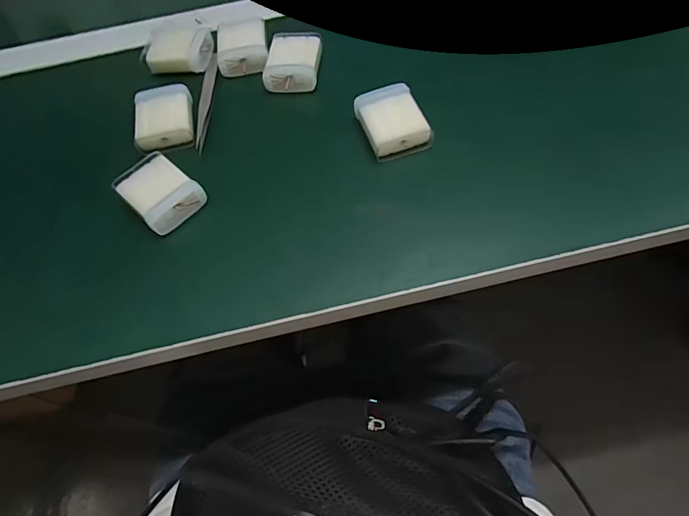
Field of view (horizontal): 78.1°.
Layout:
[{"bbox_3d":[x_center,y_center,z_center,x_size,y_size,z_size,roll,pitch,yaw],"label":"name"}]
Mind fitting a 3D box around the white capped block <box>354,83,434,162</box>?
[{"bbox_3d":[0.033,-0.099,0.307,0.043,0.022,0.049,-18,58,-6],"label":"white capped block"}]

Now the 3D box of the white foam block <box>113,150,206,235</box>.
[{"bbox_3d":[-0.128,-0.047,0.292,0.050,0.017,0.041,37,68,24],"label":"white foam block"}]

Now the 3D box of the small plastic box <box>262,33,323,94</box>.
[{"bbox_3d":[-0.041,-0.160,0.348,0.041,0.017,0.057,4,59,7],"label":"small plastic box"}]

